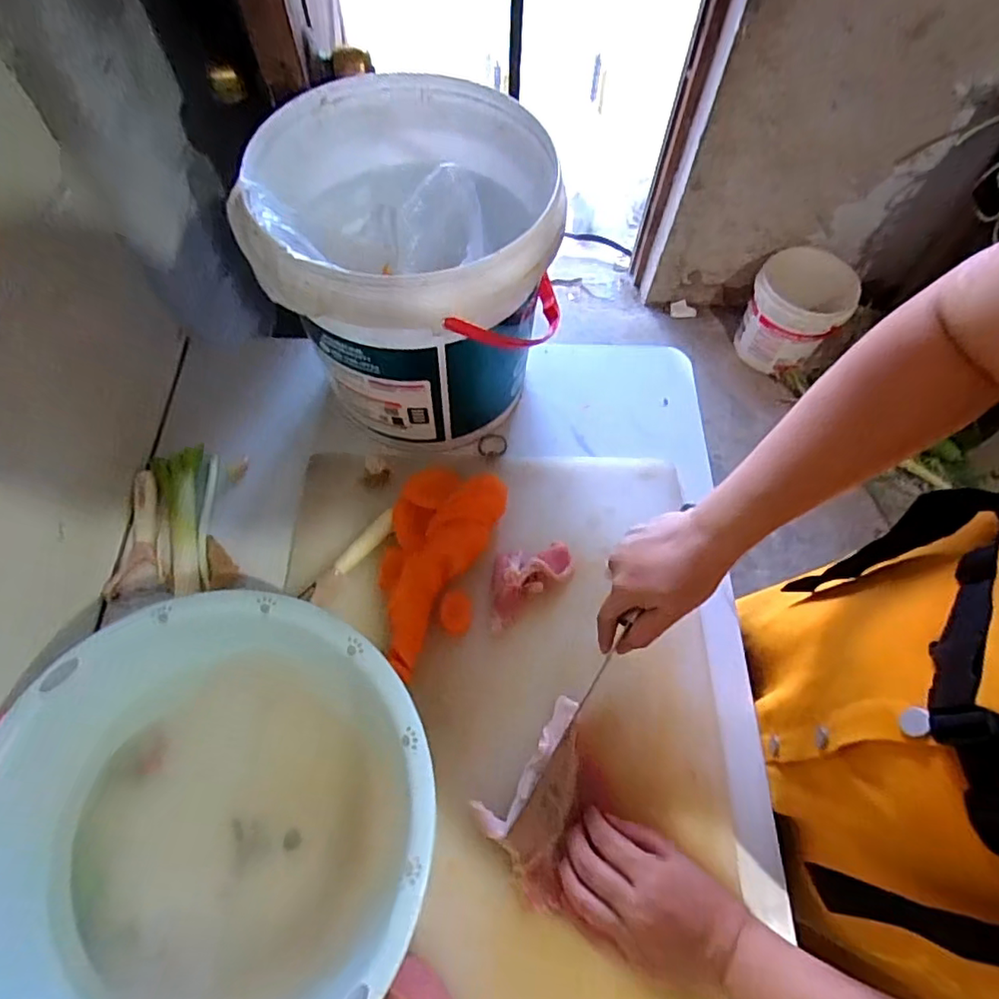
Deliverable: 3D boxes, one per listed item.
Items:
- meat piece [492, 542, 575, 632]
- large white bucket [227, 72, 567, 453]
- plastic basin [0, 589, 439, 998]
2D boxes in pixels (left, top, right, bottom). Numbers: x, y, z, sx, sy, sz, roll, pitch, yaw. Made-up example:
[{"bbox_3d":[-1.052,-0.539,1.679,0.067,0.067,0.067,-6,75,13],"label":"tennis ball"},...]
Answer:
[{"bbox_3d":[0.023,0.076,0.573,0.103,0.021,0.053,-34,69,-17],"label":"meat piece"},{"bbox_3d":[-0.080,-0.209,0.584,0.252,0.266,0.252,0,63,-1],"label":"large white bucket"},{"bbox_3d":[-0.206,0.238,0.434,0.309,0.110,0.304,0,63,-1],"label":"plastic basin"}]

